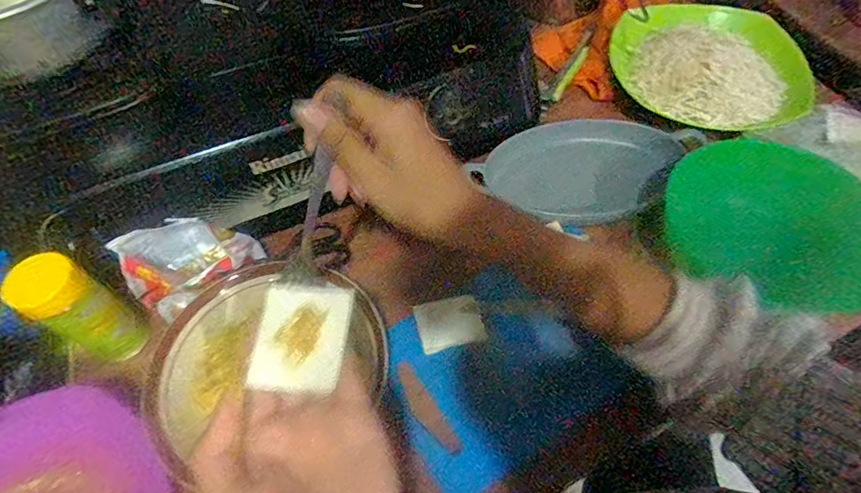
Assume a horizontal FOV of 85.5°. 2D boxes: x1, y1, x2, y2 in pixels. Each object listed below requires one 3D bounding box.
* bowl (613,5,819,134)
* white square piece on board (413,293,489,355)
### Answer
[{"bbox_3d":[0.330,-0.216,0.562,0.189,0.046,0.205,-1,59,1],"label":"bowl"},{"bbox_3d":[0.017,0.065,0.407,0.055,0.006,0.046,-14,56,-2],"label":"white square piece on board"}]

